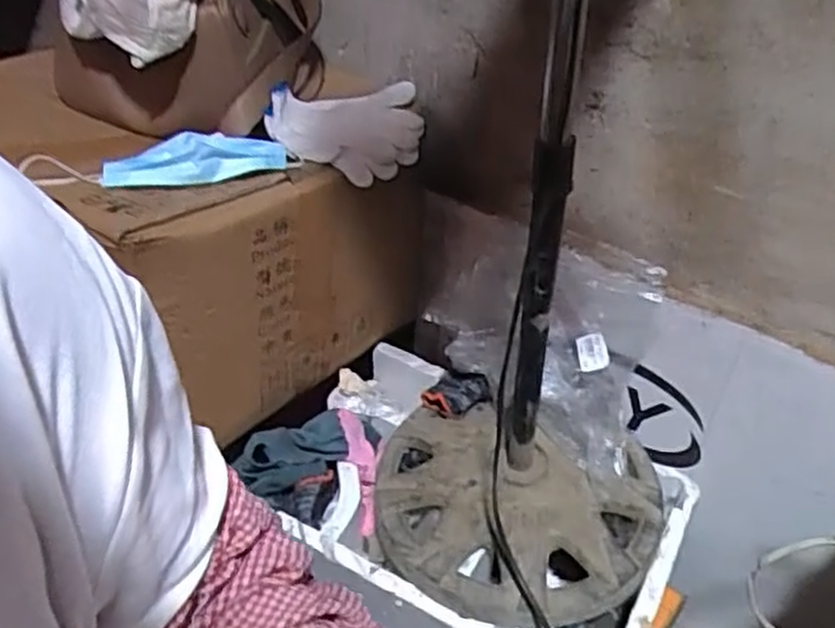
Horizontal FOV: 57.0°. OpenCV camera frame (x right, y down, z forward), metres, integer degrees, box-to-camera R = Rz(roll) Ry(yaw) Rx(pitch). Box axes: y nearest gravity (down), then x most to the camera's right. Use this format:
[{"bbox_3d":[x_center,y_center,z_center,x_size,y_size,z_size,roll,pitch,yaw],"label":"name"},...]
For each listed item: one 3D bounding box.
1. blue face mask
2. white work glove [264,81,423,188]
[{"bbox_3d":[-0.204,-0.142,0.706,0.161,0.027,0.052,-8,42,-14],"label":"blue face mask"},{"bbox_3d":[-0.077,-0.189,0.790,0.158,0.043,0.136,7,41,4],"label":"white work glove"}]

